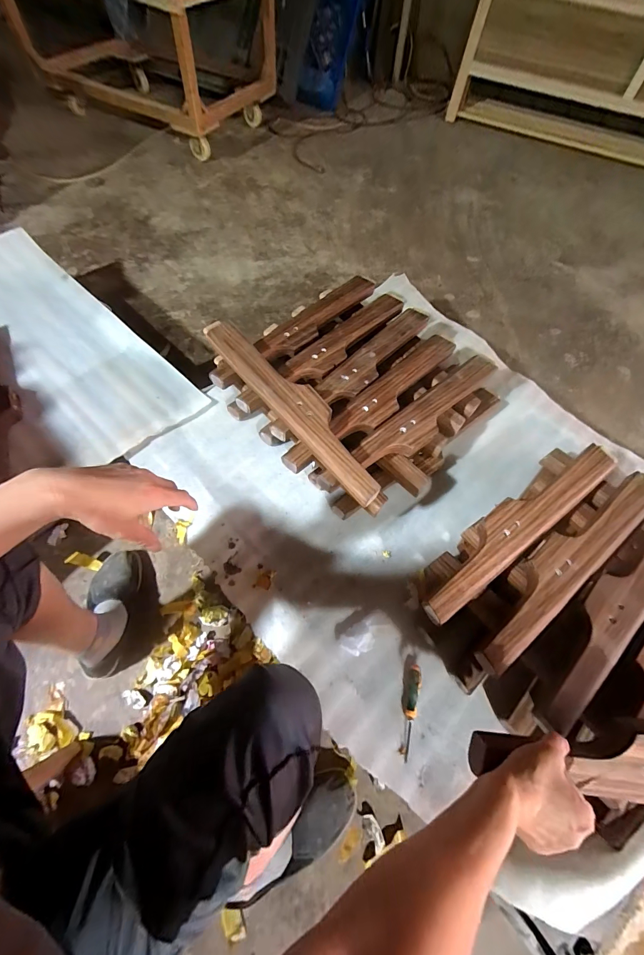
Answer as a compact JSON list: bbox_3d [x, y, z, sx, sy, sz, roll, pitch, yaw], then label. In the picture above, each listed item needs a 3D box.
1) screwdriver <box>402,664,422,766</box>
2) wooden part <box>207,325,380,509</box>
[{"bbox_3d":[0.147,0.390,0.594,0.025,0.018,0.135,15,62,4],"label":"screwdriver"},{"bbox_3d":[-0.067,-0.160,0.725,0.087,0.033,0.550,-35,69,-20],"label":"wooden part"}]

